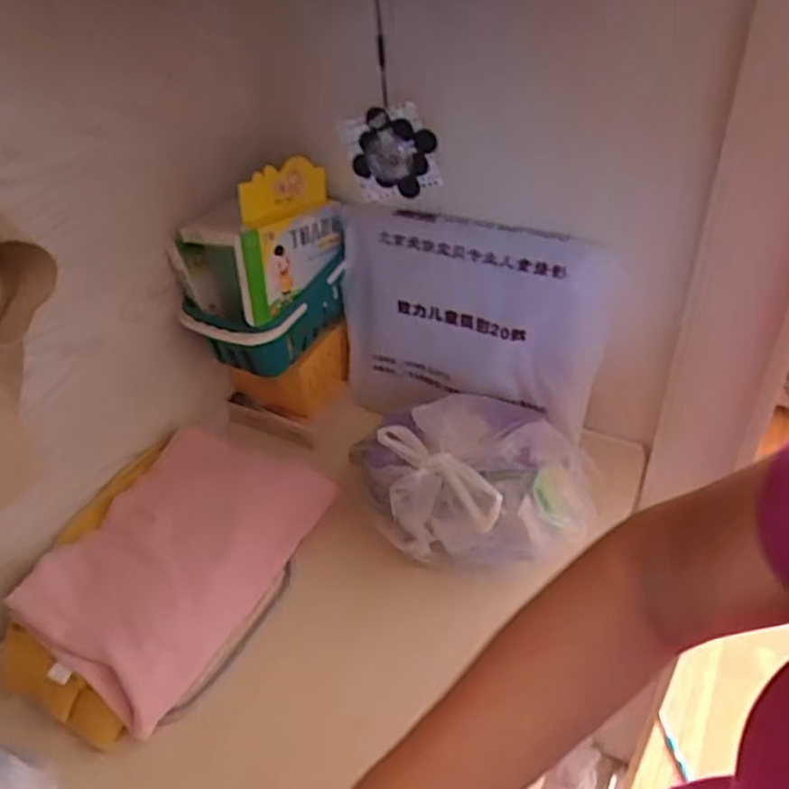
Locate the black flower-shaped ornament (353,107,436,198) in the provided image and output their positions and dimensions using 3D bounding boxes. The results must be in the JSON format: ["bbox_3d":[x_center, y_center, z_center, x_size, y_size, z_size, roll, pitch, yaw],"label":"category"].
[{"bbox_3d":[-0.001,-0.212,0.607,0.073,0.075,0.017,5,42,13],"label":"black flower-shaped ornament"}]

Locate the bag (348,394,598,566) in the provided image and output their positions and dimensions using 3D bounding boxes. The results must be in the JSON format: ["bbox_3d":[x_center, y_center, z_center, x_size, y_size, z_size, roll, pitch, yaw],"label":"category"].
[{"bbox_3d":[0.086,0.078,0.702,0.243,0.102,0.166,-6,41,0],"label":"bag"}]

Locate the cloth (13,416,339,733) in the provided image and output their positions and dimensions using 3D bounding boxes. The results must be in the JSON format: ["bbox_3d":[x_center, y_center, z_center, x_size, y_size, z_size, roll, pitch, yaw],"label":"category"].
[{"bbox_3d":[-0.205,0.148,0.681,0.187,0.045,0.288,38,48,5],"label":"cloth"}]

